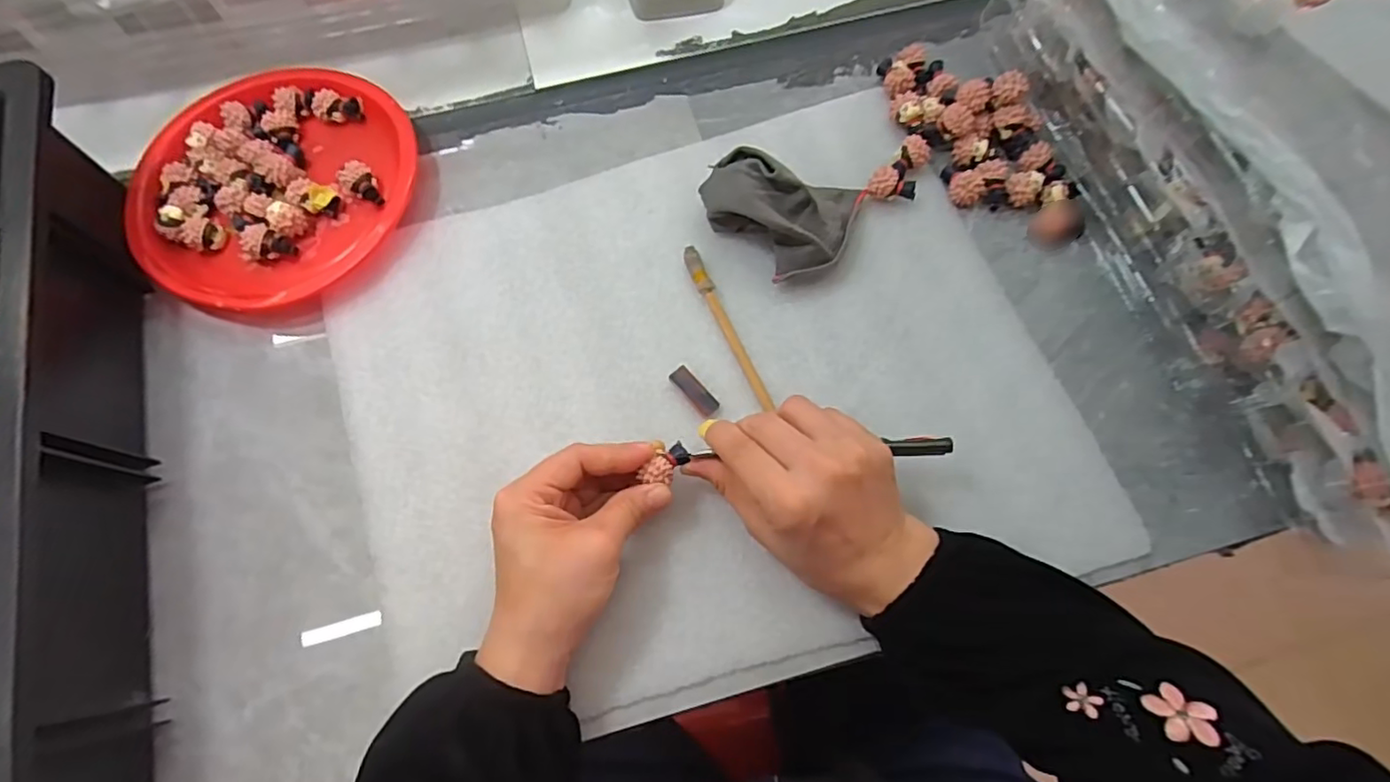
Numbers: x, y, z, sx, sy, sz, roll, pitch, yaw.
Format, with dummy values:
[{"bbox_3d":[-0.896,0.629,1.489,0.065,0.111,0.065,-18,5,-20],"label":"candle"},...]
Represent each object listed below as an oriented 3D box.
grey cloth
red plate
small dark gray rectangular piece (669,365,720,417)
[{"bbox_3d":[0.056,-0.109,0.384,0.097,0.045,0.072,2,70,1],"label":"grey cloth"},{"bbox_3d":[-0.281,-0.144,0.411,0.176,0.021,0.173,0,70,0],"label":"red plate"},{"bbox_3d":[0.000,0.001,0.368,0.012,0.009,0.034,-40,74,-13],"label":"small dark gray rectangular piece"}]

